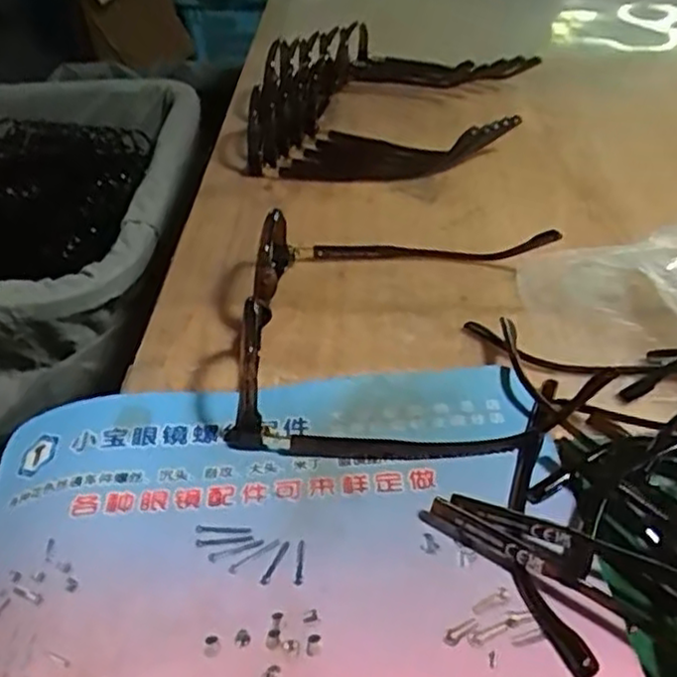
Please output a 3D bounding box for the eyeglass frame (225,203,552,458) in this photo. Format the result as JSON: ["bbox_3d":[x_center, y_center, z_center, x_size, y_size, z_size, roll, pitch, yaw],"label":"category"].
[{"bbox_3d":[0.028,-0.017,0.337,0.151,0.041,0.162,3,41,8],"label":"eyeglass frame"}]

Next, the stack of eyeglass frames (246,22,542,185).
[{"bbox_3d":[0.038,-0.180,0.525,0.186,0.050,0.186,5,42,11],"label":"stack of eyeglass frames"}]

